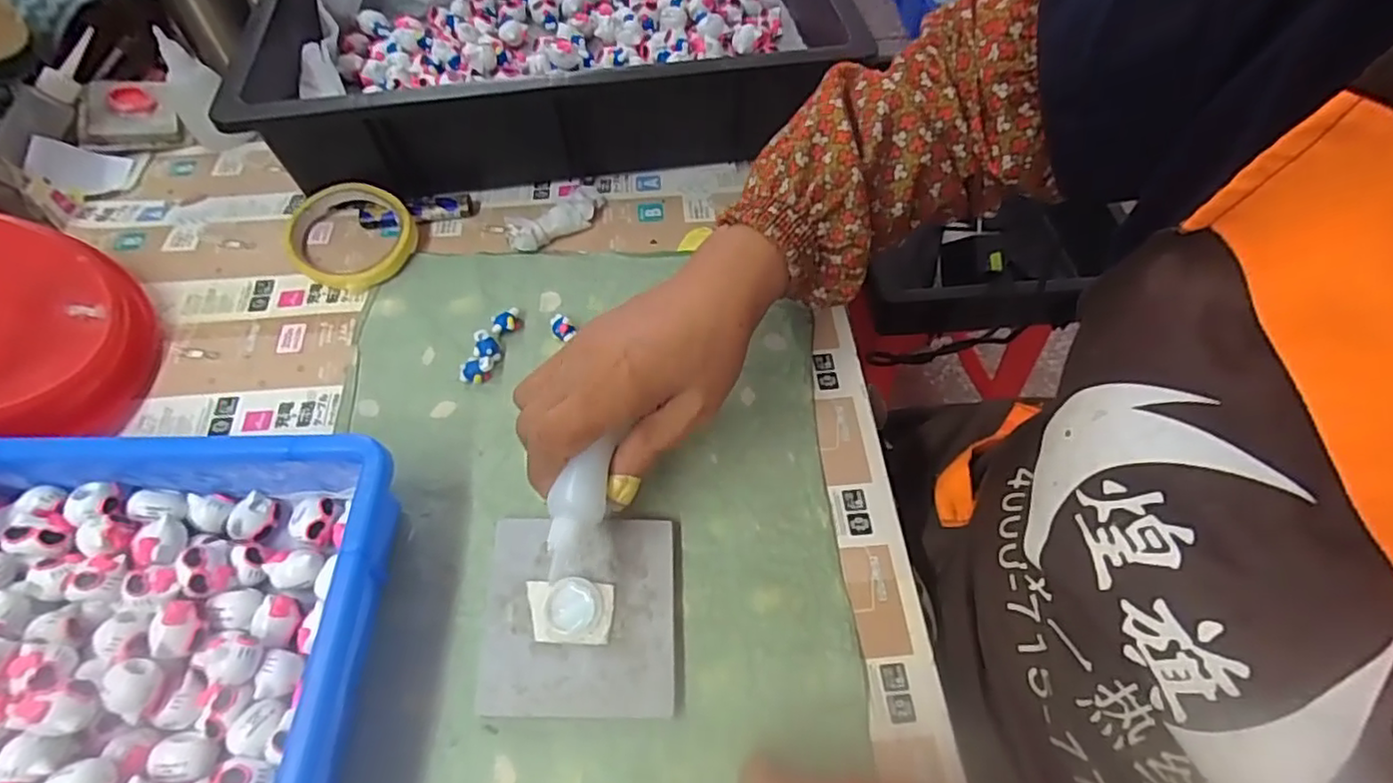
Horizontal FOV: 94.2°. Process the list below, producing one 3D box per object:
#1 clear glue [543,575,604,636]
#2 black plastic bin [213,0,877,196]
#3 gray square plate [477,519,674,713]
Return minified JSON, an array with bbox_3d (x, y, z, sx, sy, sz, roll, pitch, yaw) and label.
[{"bbox_3d":[-0.063,0.111,0.334,0.029,0.006,0.029,0,59,-1],"label":"clear glue"},{"bbox_3d":[-0.104,-0.302,0.540,0.413,0.096,0.293,-6,59,-5],"label":"black plastic bin"},{"bbox_3d":[-0.059,0.116,0.339,0.098,0.010,0.097,1,59,0],"label":"gray square plate"}]

